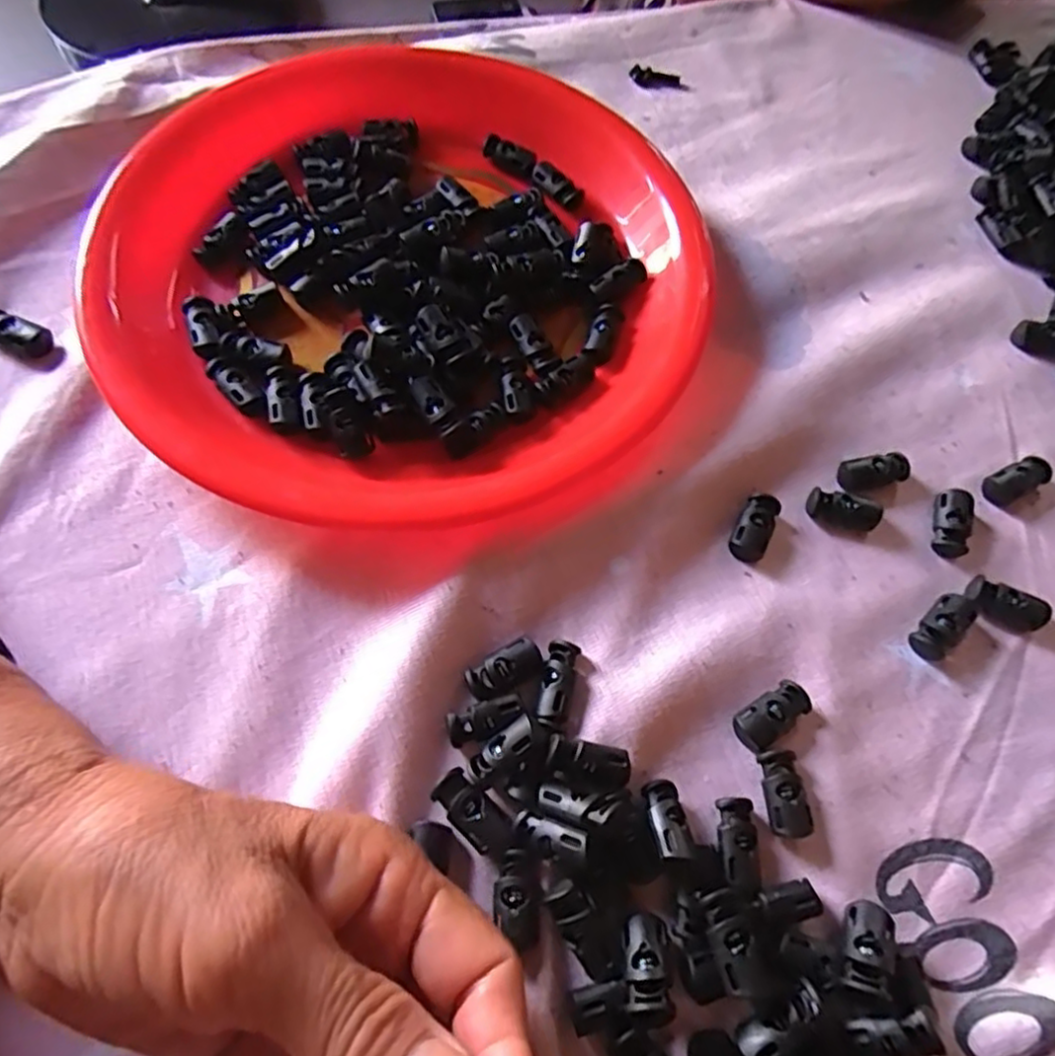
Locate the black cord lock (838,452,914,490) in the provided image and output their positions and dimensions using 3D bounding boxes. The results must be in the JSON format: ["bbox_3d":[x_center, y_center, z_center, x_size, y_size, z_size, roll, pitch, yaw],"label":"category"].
[{"bbox_3d":[0.145,-0.024,0.278,0.028,0.008,0.012,-9,67,-6],"label":"black cord lock"}]

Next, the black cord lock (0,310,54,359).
[{"bbox_3d":[-0.213,-0.081,0.277,0.026,0.010,0.015,23,68,7],"label":"black cord lock"}]

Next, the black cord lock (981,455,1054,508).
[{"bbox_3d":[0.206,-0.020,0.281,0.030,0.008,0.014,-25,70,-13],"label":"black cord lock"}]

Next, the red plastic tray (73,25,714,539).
[{"bbox_3d":[-0.048,-0.115,0.293,0.241,0.027,0.254,13,67,3],"label":"red plastic tray"}]

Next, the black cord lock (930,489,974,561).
[{"bbox_3d":[0.173,-0.002,0.272,0.014,0.008,0.027,12,67,3],"label":"black cord lock"}]

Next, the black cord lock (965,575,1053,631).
[{"bbox_3d":[0.186,0.030,0.259,0.028,0.008,0.014,20,67,6],"label":"black cord lock"}]

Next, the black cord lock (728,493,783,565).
[{"bbox_3d":[0.091,0.000,0.266,0.014,0.007,0.028,28,68,9],"label":"black cord lock"}]

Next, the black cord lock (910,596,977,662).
[{"bbox_3d":[0.159,0.037,0.254,0.030,0.008,0.014,-38,73,-17],"label":"black cord lock"}]

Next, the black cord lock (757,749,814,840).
[{"bbox_3d":[0.086,0.090,0.225,0.013,0.007,0.027,-4,67,-4],"label":"black cord lock"}]

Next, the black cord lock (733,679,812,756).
[{"bbox_3d":[0.087,0.066,0.236,0.028,0.006,0.014,-32,72,-15],"label":"black cord lock"}]

